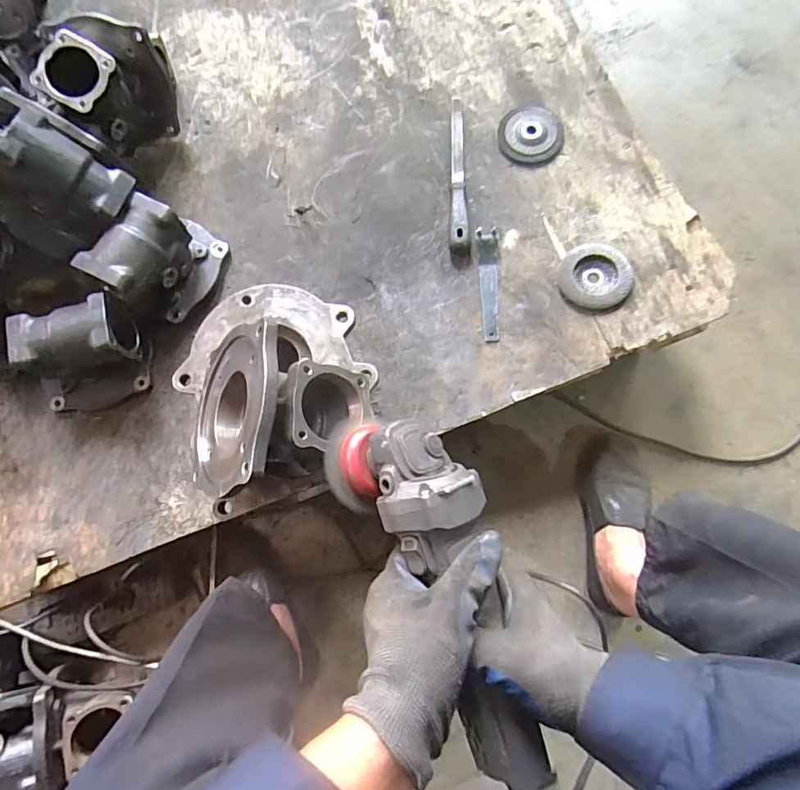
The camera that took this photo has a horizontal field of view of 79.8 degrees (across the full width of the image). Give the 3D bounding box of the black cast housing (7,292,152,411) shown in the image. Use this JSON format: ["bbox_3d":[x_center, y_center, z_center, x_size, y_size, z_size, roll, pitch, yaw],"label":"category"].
[{"bbox_3d":[-0.414,-0.048,0.614,0.151,0.104,0.110,-14,79,-2],"label":"black cast housing"}]

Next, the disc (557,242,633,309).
[{"bbox_3d":[0.268,-0.163,0.659,0.092,0.022,0.094,0,79,1],"label":"disc"}]

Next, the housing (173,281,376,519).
[{"bbox_3d":[-0.131,-0.023,0.446,0.192,0.130,0.213,-28,80,-4],"label":"housing"}]

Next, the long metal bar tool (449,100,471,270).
[{"bbox_3d":[0.085,-0.324,0.701,0.029,0.029,0.280,-1,79,1],"label":"long metal bar tool"}]

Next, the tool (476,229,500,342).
[{"bbox_3d":[0.124,-0.155,0.674,0.029,0.012,0.165,0,79,1],"label":"tool"}]

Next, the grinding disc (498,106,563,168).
[{"bbox_3d":[0.197,-0.393,0.720,0.096,0.013,0.096,0,79,1],"label":"grinding disc"}]

